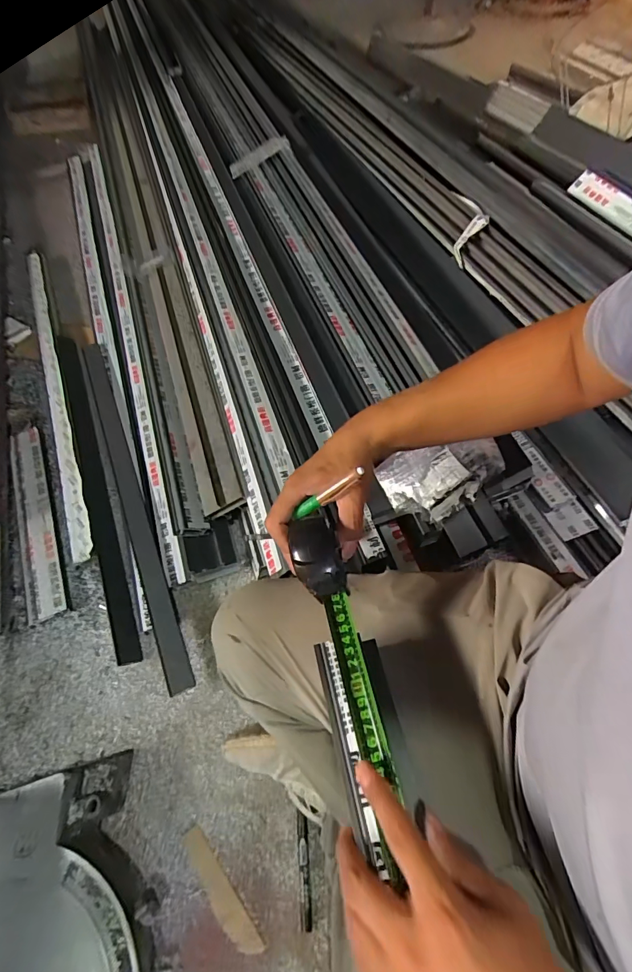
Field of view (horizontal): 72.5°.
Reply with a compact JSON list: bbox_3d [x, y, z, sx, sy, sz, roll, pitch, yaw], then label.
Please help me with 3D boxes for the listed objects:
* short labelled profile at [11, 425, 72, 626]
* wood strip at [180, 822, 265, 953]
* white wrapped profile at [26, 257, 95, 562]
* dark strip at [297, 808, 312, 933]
[{"bbox_3d":[-0.555,0.053,0.852,0.068,0.028,0.449,-24,61,-9],"label":"short labelled profile"},{"bbox_3d":[-0.126,0.528,0.563,0.032,0.004,0.154,-38,64,-16],"label":"wood strip"},{"bbox_3d":[-0.645,-0.284,1.041,0.050,0.022,1.063,-23,61,-9],"label":"white wrapped profile"},{"bbox_3d":[-0.016,0.503,0.569,0.014,0.009,0.119,-5,60,1],"label":"dark strip"}]

